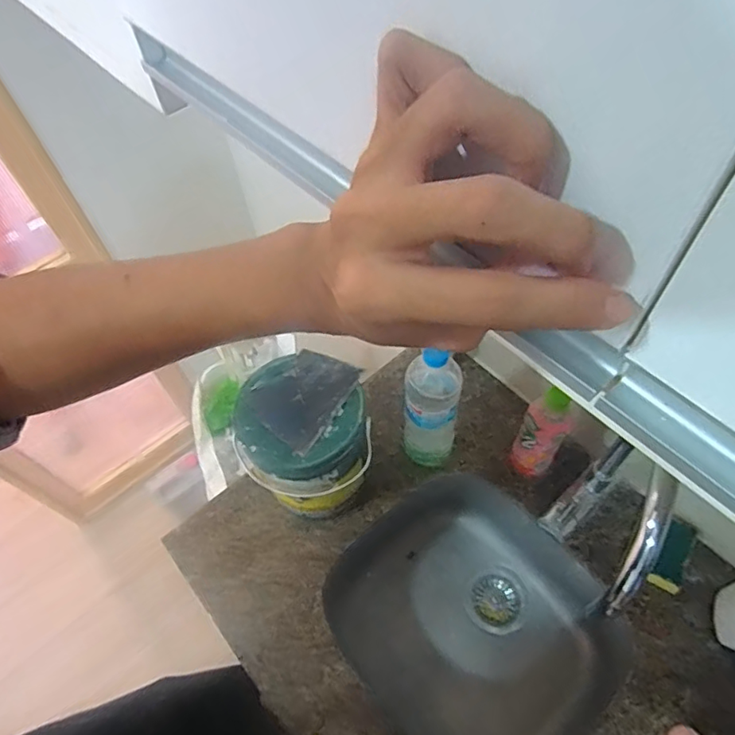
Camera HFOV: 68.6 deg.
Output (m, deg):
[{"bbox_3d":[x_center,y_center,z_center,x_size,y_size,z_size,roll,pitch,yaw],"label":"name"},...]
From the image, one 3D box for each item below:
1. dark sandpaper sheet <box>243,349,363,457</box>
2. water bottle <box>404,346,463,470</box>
[{"bbox_3d":[-0.085,0.035,0.744,0.122,0.010,0.137,36,66,24],"label":"dark sandpaper sheet"},{"bbox_3d":[0.095,0.070,0.807,0.076,0.292,0.068,0,57,4],"label":"water bottle"}]

